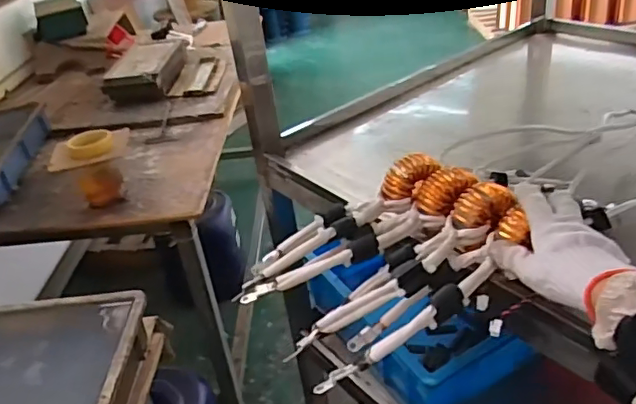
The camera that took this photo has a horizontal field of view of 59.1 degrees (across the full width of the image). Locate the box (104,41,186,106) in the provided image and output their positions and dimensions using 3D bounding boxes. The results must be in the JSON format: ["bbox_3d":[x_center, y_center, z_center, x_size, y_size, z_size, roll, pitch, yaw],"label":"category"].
[{"bbox_3d":[-0.533,-0.418,1.771,0.198,0.085,0.404,-6,32,3],"label":"box"}]

